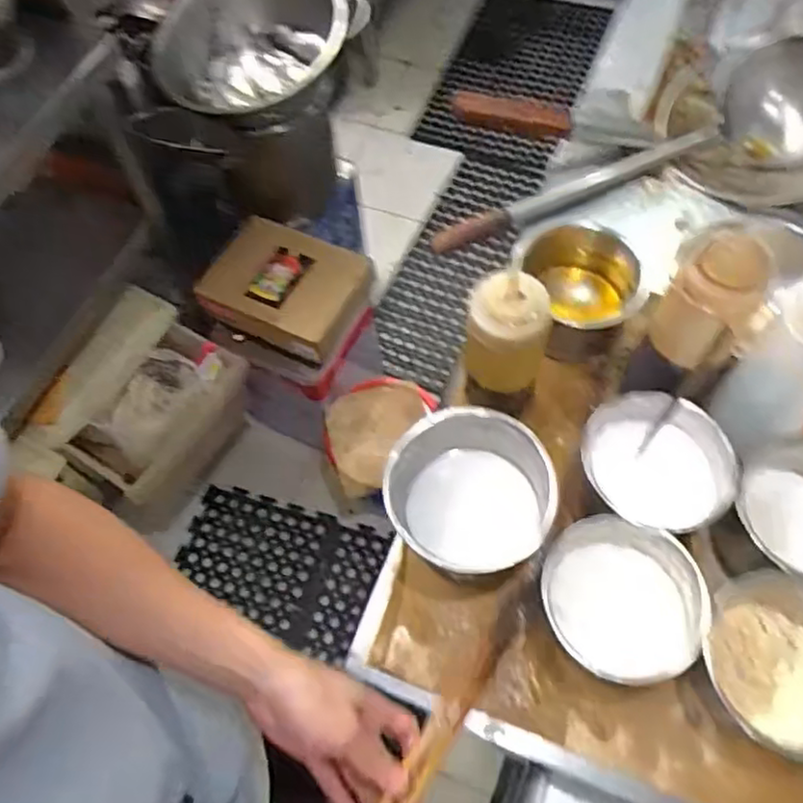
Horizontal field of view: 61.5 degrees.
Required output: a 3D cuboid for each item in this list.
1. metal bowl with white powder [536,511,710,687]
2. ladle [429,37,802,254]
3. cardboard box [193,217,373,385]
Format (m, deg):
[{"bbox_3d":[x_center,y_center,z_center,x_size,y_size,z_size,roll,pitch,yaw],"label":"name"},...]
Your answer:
[{"bbox_3d":[0.176,0.163,0.549,0.113,0.075,0.122,-1,63,3],"label":"metal bowl with white powder"},{"bbox_3d":[0.265,-0.288,0.772,0.497,0.094,0.150,-13,63,-3],"label":"ladle"},{"bbox_3d":[-0.203,-0.185,1.242,0.286,0.127,0.214,27,67,16],"label":"cardboard box"}]

